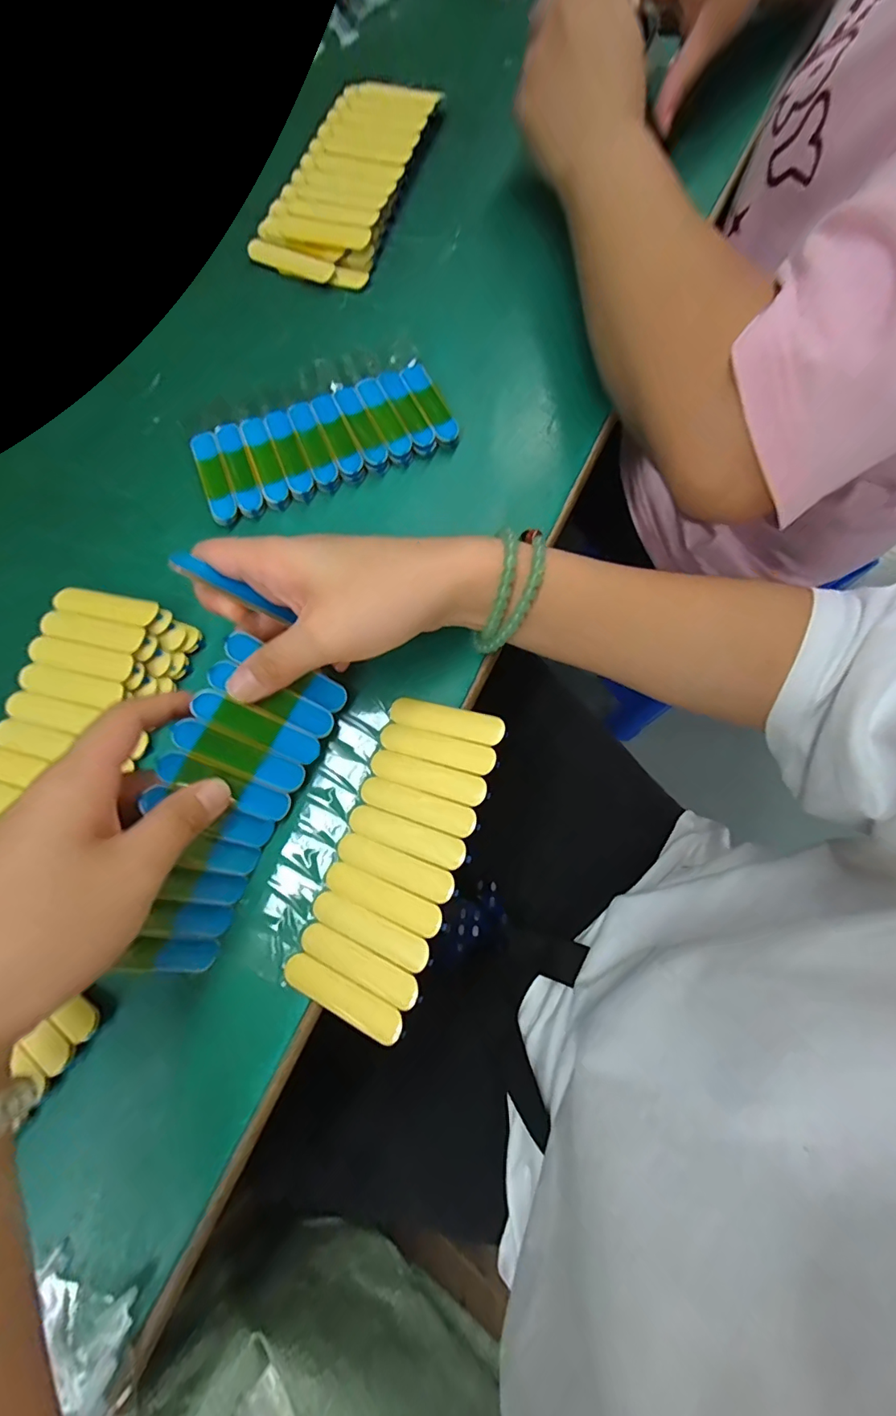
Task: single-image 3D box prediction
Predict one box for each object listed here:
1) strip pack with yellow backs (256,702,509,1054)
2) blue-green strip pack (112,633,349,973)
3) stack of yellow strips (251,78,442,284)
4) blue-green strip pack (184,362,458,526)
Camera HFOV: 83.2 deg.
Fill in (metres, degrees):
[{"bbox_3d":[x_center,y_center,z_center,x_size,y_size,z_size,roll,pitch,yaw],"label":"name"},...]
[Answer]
[{"bbox_3d":[-0.036,0.065,0.248,0.088,0.006,0.149,16,76,20],"label":"strip pack with yellow backs"},{"bbox_3d":[-0.105,0.045,0.235,0.061,0.016,0.146,30,76,-30],"label":"blue-green strip pack"},{"bbox_3d":[-0.067,-0.368,0.349,0.079,0.020,0.172,20,77,3],"label":"stack of yellow strips"},{"bbox_3d":[-0.074,-0.162,0.304,0.150,0.009,0.064,-21,78,-6],"label":"blue-green strip pack"}]

